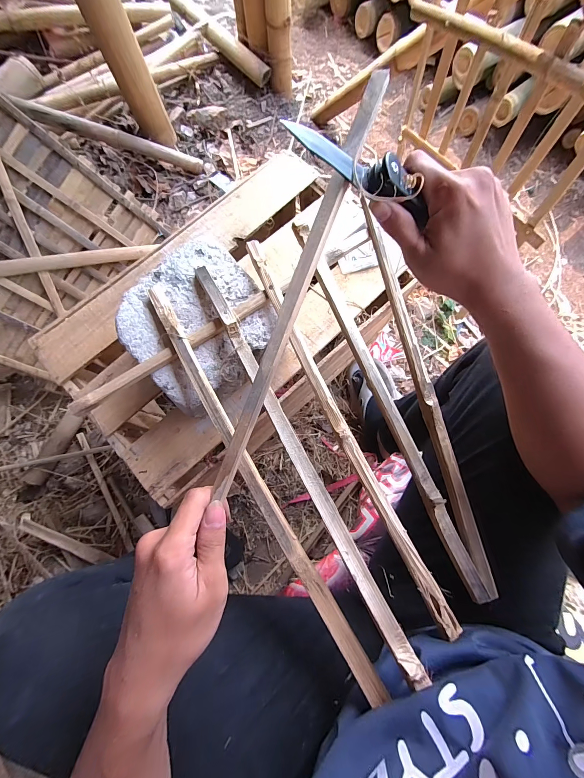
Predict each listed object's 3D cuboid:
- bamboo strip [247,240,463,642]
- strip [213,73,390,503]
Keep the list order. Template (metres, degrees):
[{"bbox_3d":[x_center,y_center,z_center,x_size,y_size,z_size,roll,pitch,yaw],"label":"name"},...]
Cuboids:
[{"bbox_3d":[0.052,0.025,0.361,0.023,0.012,0.498,-25,76,-6],"label":"bamboo strip"},{"bbox_3d":[0.003,-0.073,0.231,0.014,0.005,0.331,22,93,6],"label":"strip"}]

